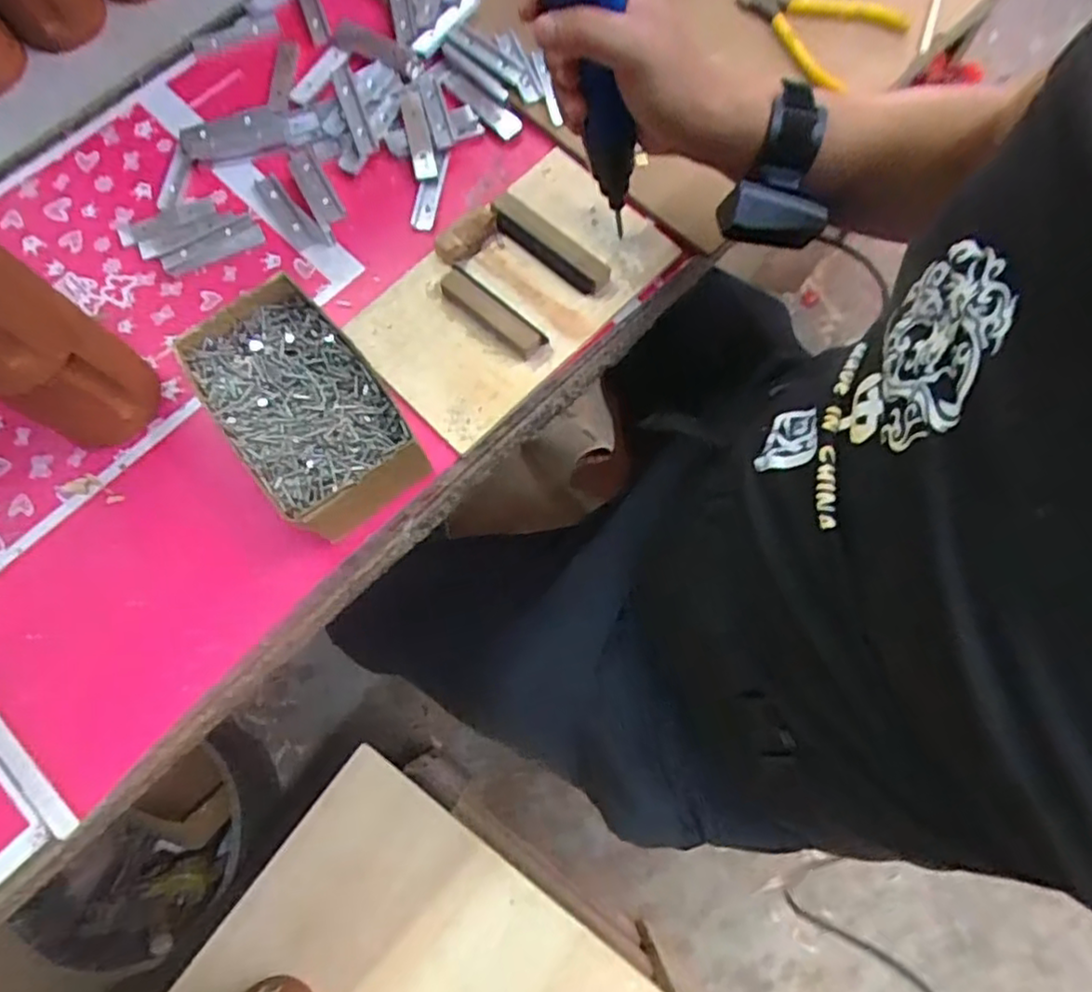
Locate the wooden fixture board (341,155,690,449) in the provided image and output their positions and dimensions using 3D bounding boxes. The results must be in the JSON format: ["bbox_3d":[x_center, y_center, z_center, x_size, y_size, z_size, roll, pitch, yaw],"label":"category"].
[{"bbox_3d":[-0.029,-0.165,0.548,0.148,0.025,0.241,44,79,9],"label":"wooden fixture board"}]

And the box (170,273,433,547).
[{"bbox_3d":[-0.176,-0.063,0.499,0.109,0.051,0.181,-37,80,-10],"label":"box"}]

